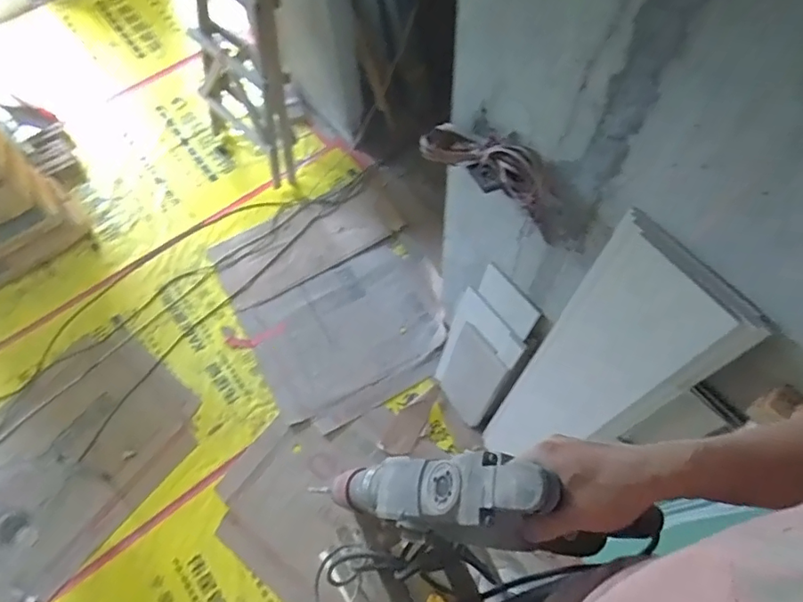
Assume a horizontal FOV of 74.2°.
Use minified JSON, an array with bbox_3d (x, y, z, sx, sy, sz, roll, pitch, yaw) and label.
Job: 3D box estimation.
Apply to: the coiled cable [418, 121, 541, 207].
[{"bbox_3d":[0.197,-0.329,1.256,0.314,0.140,0.099,32,70,28],"label":"coiled cable"}]

